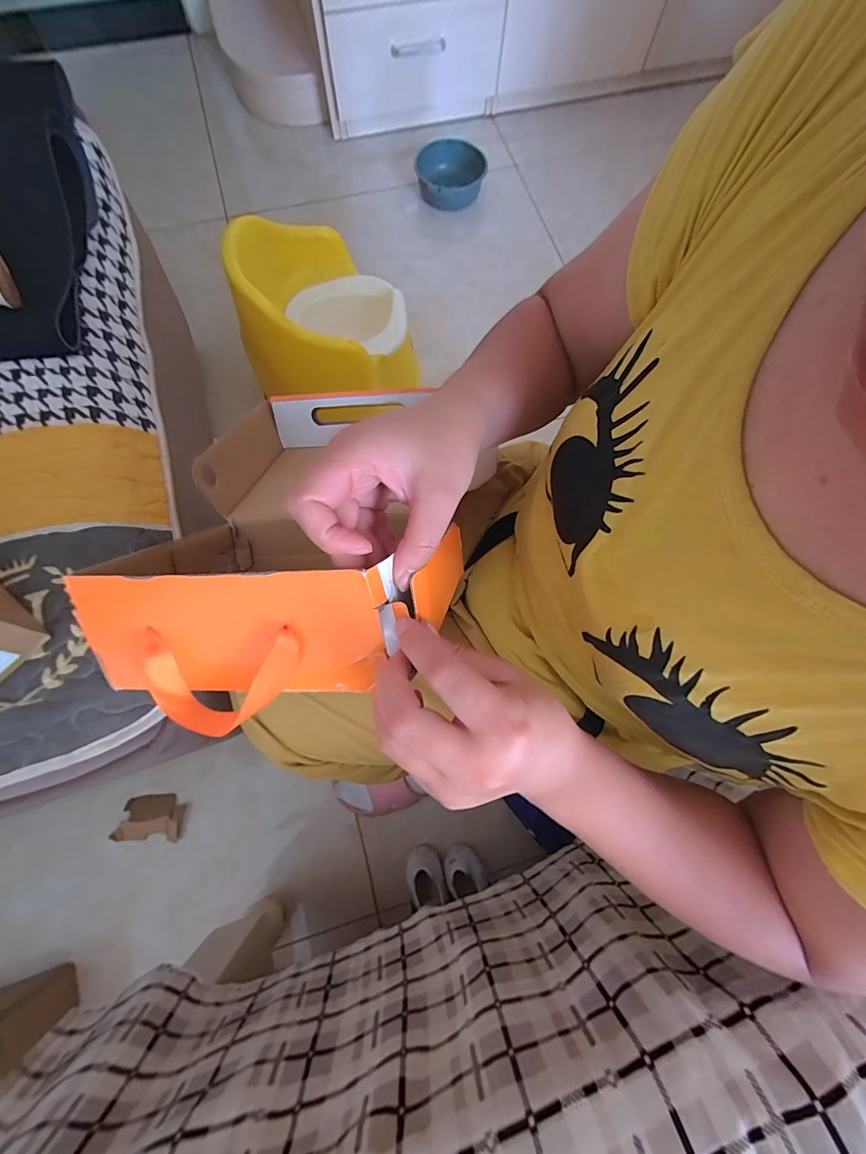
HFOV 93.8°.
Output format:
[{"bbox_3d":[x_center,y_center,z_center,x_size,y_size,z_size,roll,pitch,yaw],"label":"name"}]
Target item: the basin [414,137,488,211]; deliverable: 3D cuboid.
[{"bbox_3d":[0.046,-1.060,1.076,0.184,0.078,0.168,0,75,-1],"label":"basin"}]

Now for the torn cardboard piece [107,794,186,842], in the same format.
[{"bbox_3d":[-0.472,0.404,0.680,0.099,0.027,0.067,3,74,-1],"label":"torn cardboard piece"}]

